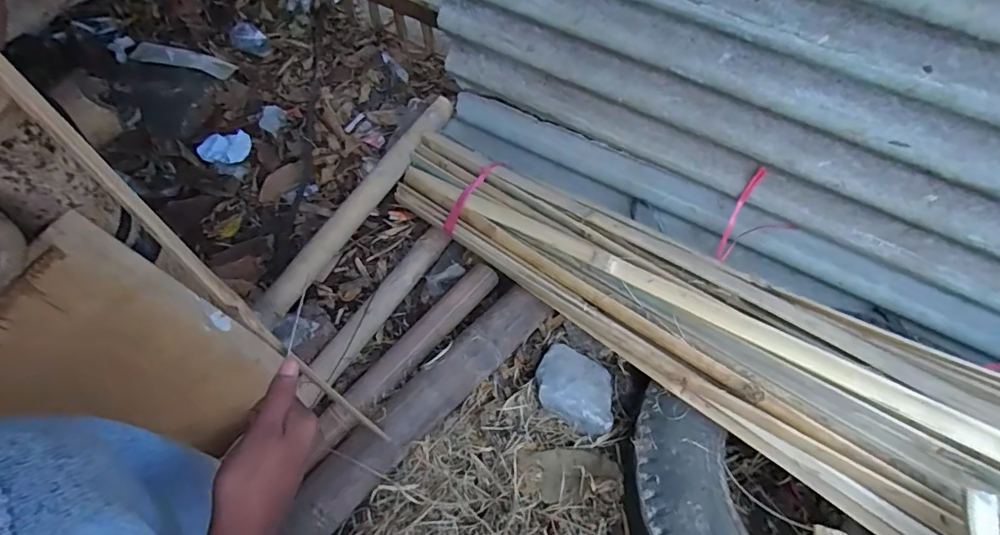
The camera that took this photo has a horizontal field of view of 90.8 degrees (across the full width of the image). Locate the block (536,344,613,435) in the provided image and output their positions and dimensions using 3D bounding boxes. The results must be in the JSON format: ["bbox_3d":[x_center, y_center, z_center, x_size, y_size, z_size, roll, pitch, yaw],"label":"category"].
[{"bbox_3d":[0.125,0.197,0.808,0.137,0.036,0.119,24,61,12],"label":"block"}]

